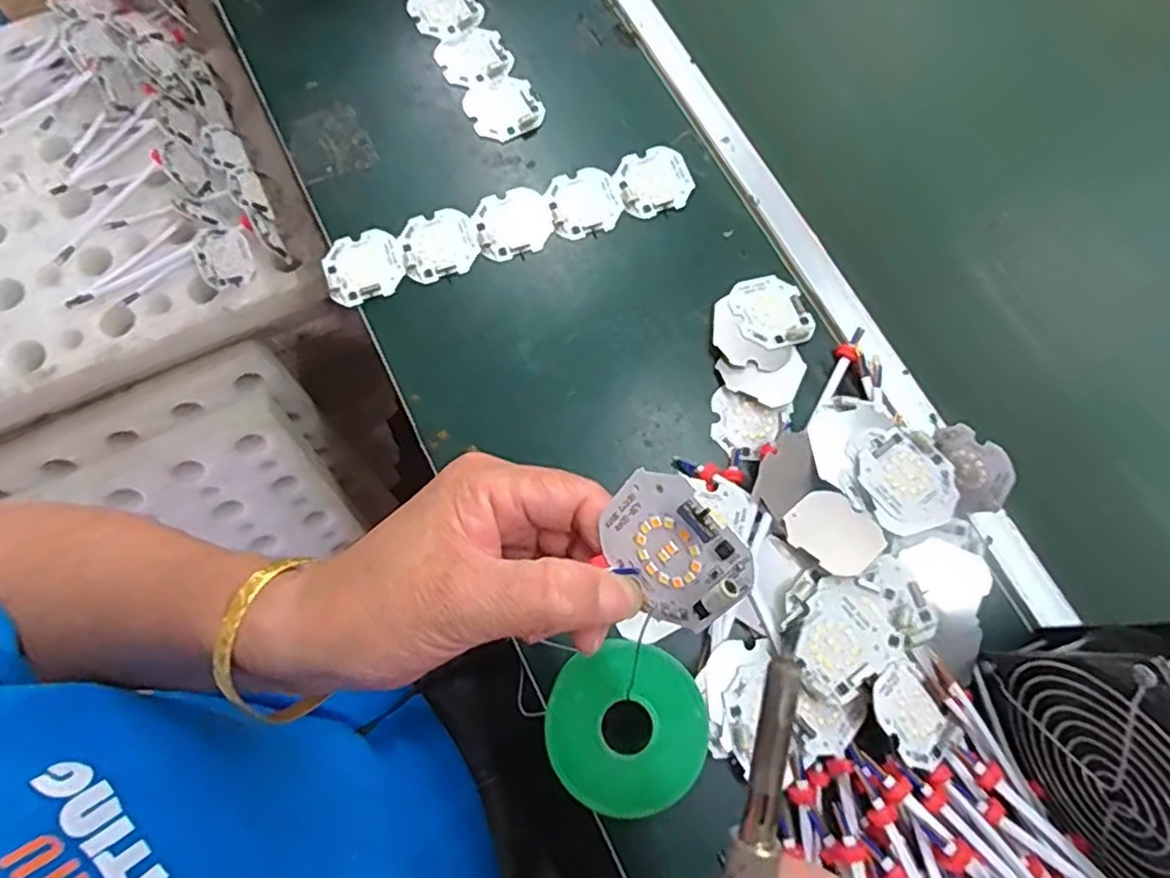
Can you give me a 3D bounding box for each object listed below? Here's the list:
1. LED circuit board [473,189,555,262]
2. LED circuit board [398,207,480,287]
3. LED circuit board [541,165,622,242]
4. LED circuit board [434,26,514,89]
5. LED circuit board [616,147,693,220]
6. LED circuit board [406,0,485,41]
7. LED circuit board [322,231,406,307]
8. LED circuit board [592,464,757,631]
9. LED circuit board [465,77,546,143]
[{"bbox_3d":[-0.046,-0.138,0.430,0.047,0.004,0.046,-15,74,-4],"label":"LED circuit board"},{"bbox_3d":[-0.091,-0.122,0.425,0.048,0.004,0.045,-19,74,-5],"label":"LED circuit board"},{"bbox_3d":[-0.001,-0.151,0.435,0.044,0.004,0.046,-18,74,-5],"label":"LED circuit board"},{"bbox_3d":[-0.077,-0.262,0.466,0.046,0.004,0.046,-27,75,-8],"label":"LED circuit board"},{"bbox_3d":[0.045,-0.166,0.440,0.048,0.004,0.045,-17,74,-5],"label":"LED circuit board"},{"bbox_3d":[-0.098,-0.302,0.478,0.047,0.004,0.047,-30,76,-9],"label":"LED circuit board"},{"bbox_3d":[-0.137,-0.107,0.420,0.046,0.004,0.043,-20,74,-6],"label":"LED circuit board"},{"bbox_3d":[0.024,0.034,0.203,0.007,0.044,0.046,-22,65,-46],"label":"LED circuit board"},{"bbox_3d":[-0.054,-0.221,0.454,0.047,0.004,0.046,-27,75,-8],"label":"LED circuit board"}]

